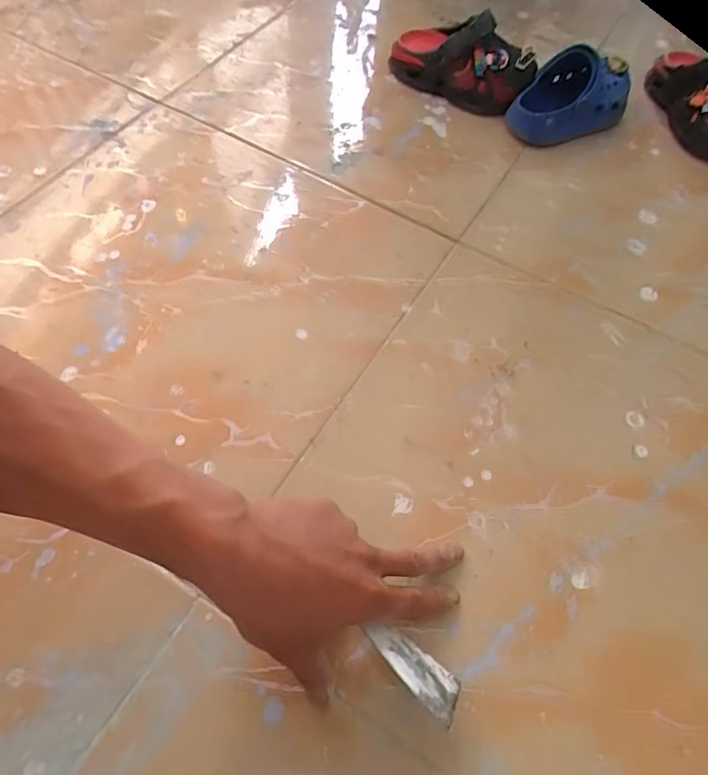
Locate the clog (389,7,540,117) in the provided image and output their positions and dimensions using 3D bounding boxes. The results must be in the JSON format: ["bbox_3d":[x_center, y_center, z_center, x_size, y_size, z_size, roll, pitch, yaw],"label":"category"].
[{"bbox_3d":[0.128,-0.396,0.638,0.175,0.073,0.081,24,63,11],"label":"clog"}]

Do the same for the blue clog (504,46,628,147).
[{"bbox_3d":[0.258,-0.344,0.628,0.152,0.065,0.077,-22,64,-13],"label":"blue clog"}]

